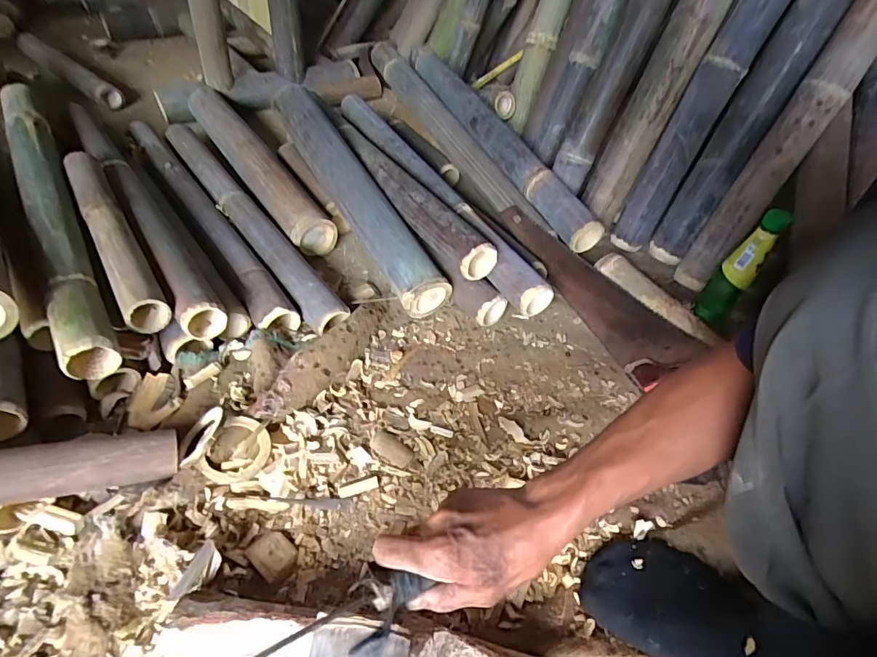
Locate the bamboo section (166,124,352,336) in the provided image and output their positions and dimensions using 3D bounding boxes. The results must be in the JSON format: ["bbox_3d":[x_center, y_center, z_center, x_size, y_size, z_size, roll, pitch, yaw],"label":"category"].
[{"bbox_3d":[-0.345,-0.205,0.847,0.065,0.070,0.643,-27,55,-28],"label":"bamboo section"}]

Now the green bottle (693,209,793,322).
[{"bbox_3d":[0.437,-0.083,0.697,0.049,0.199,0.060,30,49,21],"label":"green bottle"}]

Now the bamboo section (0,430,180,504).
[{"bbox_3d":[-0.376,0.133,0.458,0.221,0.039,0.052,-1,43,-34],"label":"bamboo section"}]

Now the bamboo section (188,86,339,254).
[{"bbox_3d":[-0.372,-0.335,0.947,0.080,0.078,0.567,-26,54,-27],"label":"bamboo section"}]

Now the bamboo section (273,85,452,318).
[{"bbox_3d":[-0.142,-0.233,0.805,0.076,0.067,0.502,-24,67,-26],"label":"bamboo section"}]

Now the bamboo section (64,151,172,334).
[{"bbox_3d":[-0.456,-0.136,0.662,0.054,0.060,0.367,-26,54,-28],"label":"bamboo section"}]

